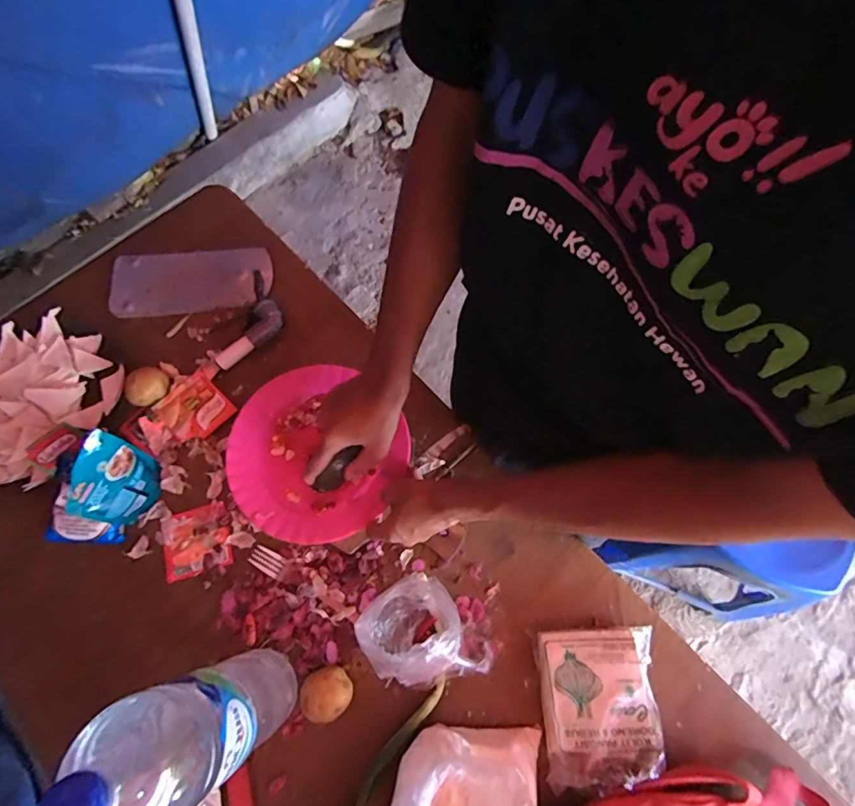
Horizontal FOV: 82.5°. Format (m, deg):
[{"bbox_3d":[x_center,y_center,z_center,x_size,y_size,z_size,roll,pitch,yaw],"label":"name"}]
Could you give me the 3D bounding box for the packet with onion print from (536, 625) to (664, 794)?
[{"bbox_3d":[0.185,0.315,0.508,0.127,0.054,0.143,-2,69,2],"label":"packet with onion print"}]

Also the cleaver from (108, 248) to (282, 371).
[{"bbox_3d":[-0.338,-0.144,0.706,0.250,0.030,0.196,-5,69,1],"label":"cleaver"}]

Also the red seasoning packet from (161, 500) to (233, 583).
[{"bbox_3d":[-0.287,0.168,0.602,0.079,0.004,0.079,-17,70,-4],"label":"red seasoning packet"}]

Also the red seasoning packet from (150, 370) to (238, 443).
[{"bbox_3d":[-0.312,0.007,0.653,0.081,0.012,0.079,40,76,16],"label":"red seasoning packet"}]

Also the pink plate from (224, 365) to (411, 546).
[{"bbox_3d":[-0.138,0.065,0.607,0.204,0.042,0.211,-1,69,2],"label":"pink plate"}]

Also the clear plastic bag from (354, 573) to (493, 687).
[{"bbox_3d":[-0.005,0.249,0.509,0.100,0.102,0.123,-37,72,-11],"label":"clear plastic bag"}]

